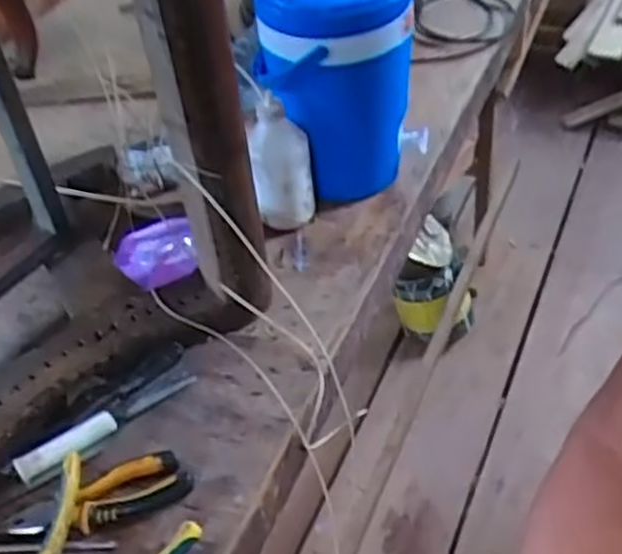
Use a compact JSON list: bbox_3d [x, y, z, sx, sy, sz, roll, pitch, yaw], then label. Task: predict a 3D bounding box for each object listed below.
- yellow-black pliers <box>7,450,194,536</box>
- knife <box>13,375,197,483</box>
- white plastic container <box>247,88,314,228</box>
[{"bbox_3d":[-0.189,0.199,0.681,0.157,0.016,0.049,-18,48,-12],"label":"yellow-black pliers"},{"bbox_3d":[-0.198,0.140,0.742,0.183,0.023,0.021,-32,52,-24],"label":"knife"},{"bbox_3d":[-0.034,-0.129,0.897,0.070,0.147,0.074,-7,44,1],"label":"white plastic container"}]

